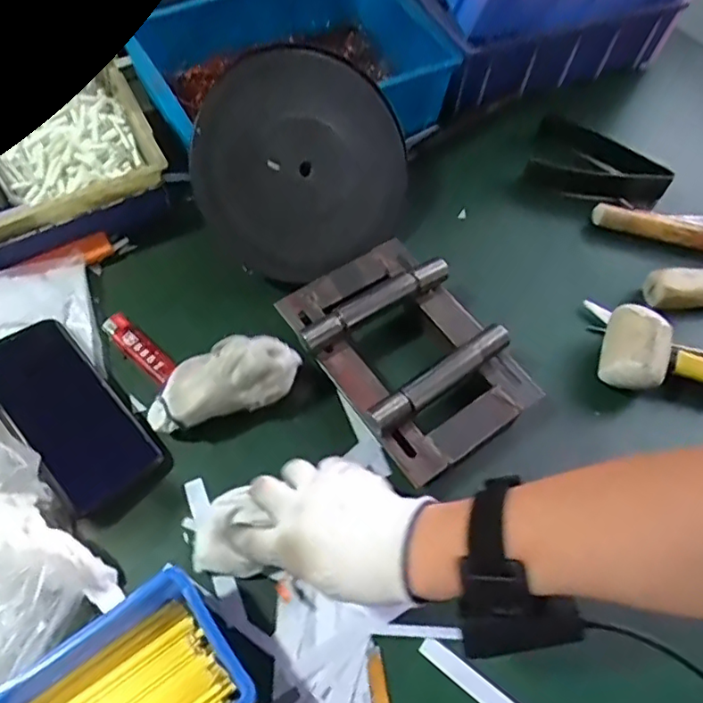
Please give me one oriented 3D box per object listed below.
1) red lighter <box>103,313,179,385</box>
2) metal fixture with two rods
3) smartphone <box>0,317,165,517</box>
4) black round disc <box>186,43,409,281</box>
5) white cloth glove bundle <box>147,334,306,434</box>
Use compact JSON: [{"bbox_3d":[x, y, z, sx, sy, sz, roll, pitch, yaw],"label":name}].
[{"bbox_3d":[-0.180,-0.004,0.506,0.079,0.010,0.022,40,66,17],"label":"red lighter"},{"bbox_3d":[0.045,-0.002,0.492,0.139,0.044,0.196,-33,68,-19],"label":"metal fixture with two rods"},{"bbox_3d":[-0.222,0.046,0.465,0.074,0.012,0.154,-38,82,-22],"label":"smartphone"},{"bbox_3d":[-0.042,-0.166,0.522,0.193,0.022,0.175,-29,104,-8],"label":"black round disc"},{"bbox_3d":[-0.100,0.021,0.463,0.116,0.054,0.051,-17,64,-13],"label":"white cloth glove bundle"}]

